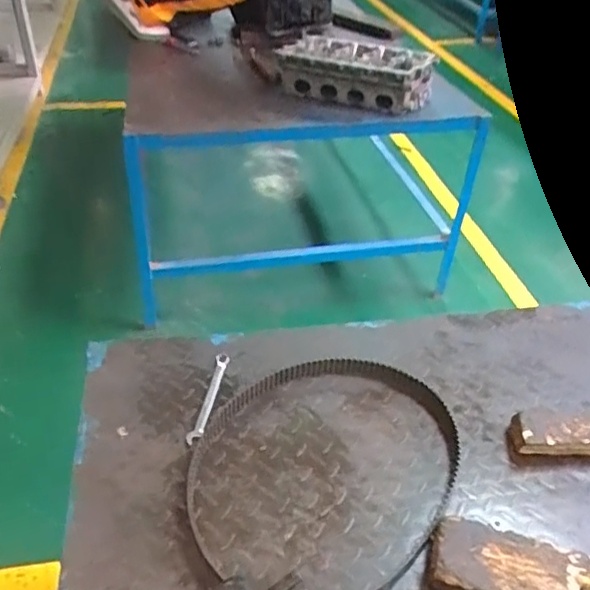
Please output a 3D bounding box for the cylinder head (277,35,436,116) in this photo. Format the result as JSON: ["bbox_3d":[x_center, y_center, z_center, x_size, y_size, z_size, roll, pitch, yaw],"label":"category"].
[{"bbox_3d":[0.178,-0.655,1.811,0.456,0.143,0.213,13,39,11],"label":"cylinder head"}]

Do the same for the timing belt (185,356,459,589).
[{"bbox_3d":[0.039,0.220,0.827,0.344,0.028,0.416,17,41,18],"label":"timing belt"}]

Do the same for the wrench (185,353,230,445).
[{"bbox_3d":[-0.128,0.154,0.911,0.021,0.015,0.177,9,38,6],"label":"wrench"}]

